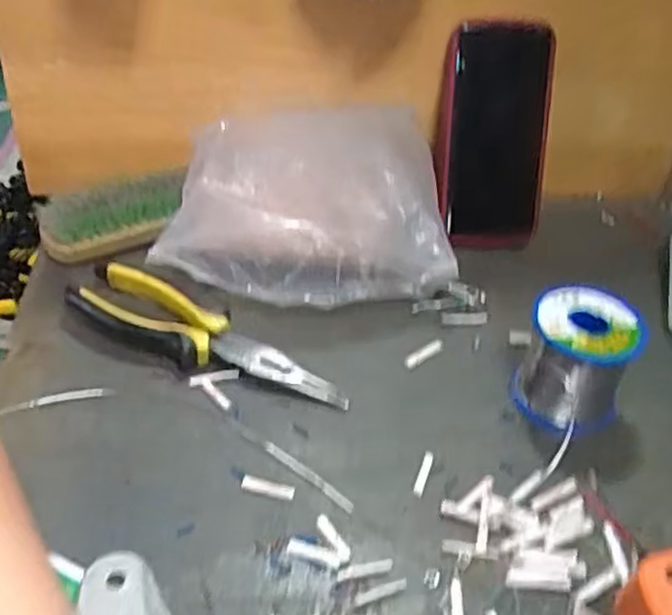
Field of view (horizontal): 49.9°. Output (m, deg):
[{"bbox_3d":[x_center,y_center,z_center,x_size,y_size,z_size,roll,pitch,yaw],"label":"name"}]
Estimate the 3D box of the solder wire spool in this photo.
[{"bbox_3d":[0.149,0.031,0.446,0.062,0.065,0.059,3,39,-2],"label":"solder wire spool"}]

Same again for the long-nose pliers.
[{"bbox_3d":[-0.083,0.021,0.456,0.184,0.027,0.044,21,42,19],"label":"long-nose pliers"}]

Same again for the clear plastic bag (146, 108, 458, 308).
[{"bbox_3d":[-0.019,-0.071,0.524,0.199,0.092,0.132,2,39,-4],"label":"clear plastic bag"}]

